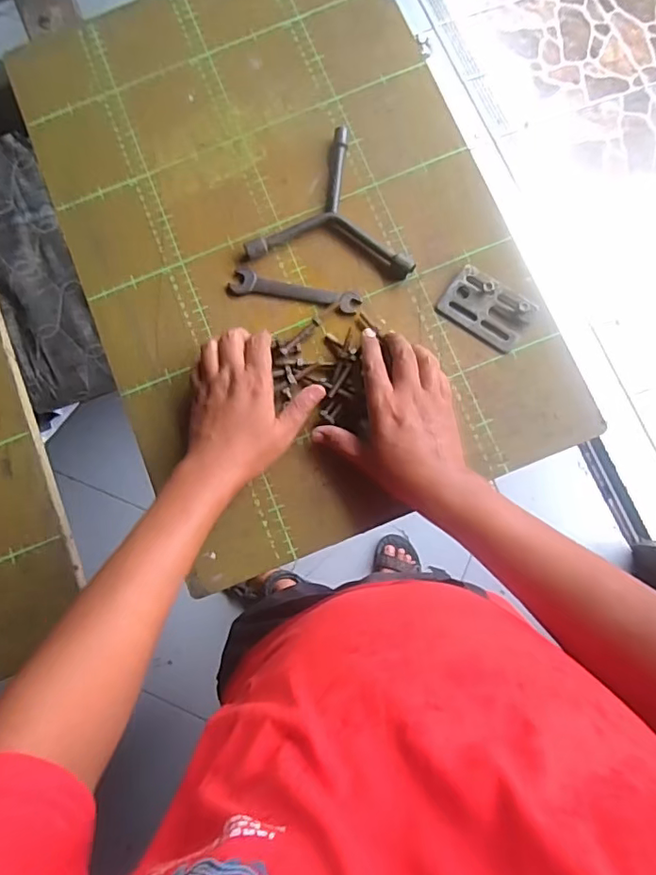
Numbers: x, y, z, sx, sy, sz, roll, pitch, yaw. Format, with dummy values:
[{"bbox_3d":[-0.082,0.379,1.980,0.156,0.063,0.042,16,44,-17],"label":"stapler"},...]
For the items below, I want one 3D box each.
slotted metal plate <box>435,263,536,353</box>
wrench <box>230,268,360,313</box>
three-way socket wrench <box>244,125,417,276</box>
[{"bbox_3d":[0.144,-0.119,0.499,0.077,0.010,0.055,36,85,7],"label":"slotted metal plate"},{"bbox_3d":[-0.031,-0.136,0.512,0.121,0.007,0.023,13,83,4],"label":"wrench"},{"bbox_3d":[0.010,-0.227,0.519,0.154,0.015,0.137,8,82,3],"label":"three-way socket wrench"}]

